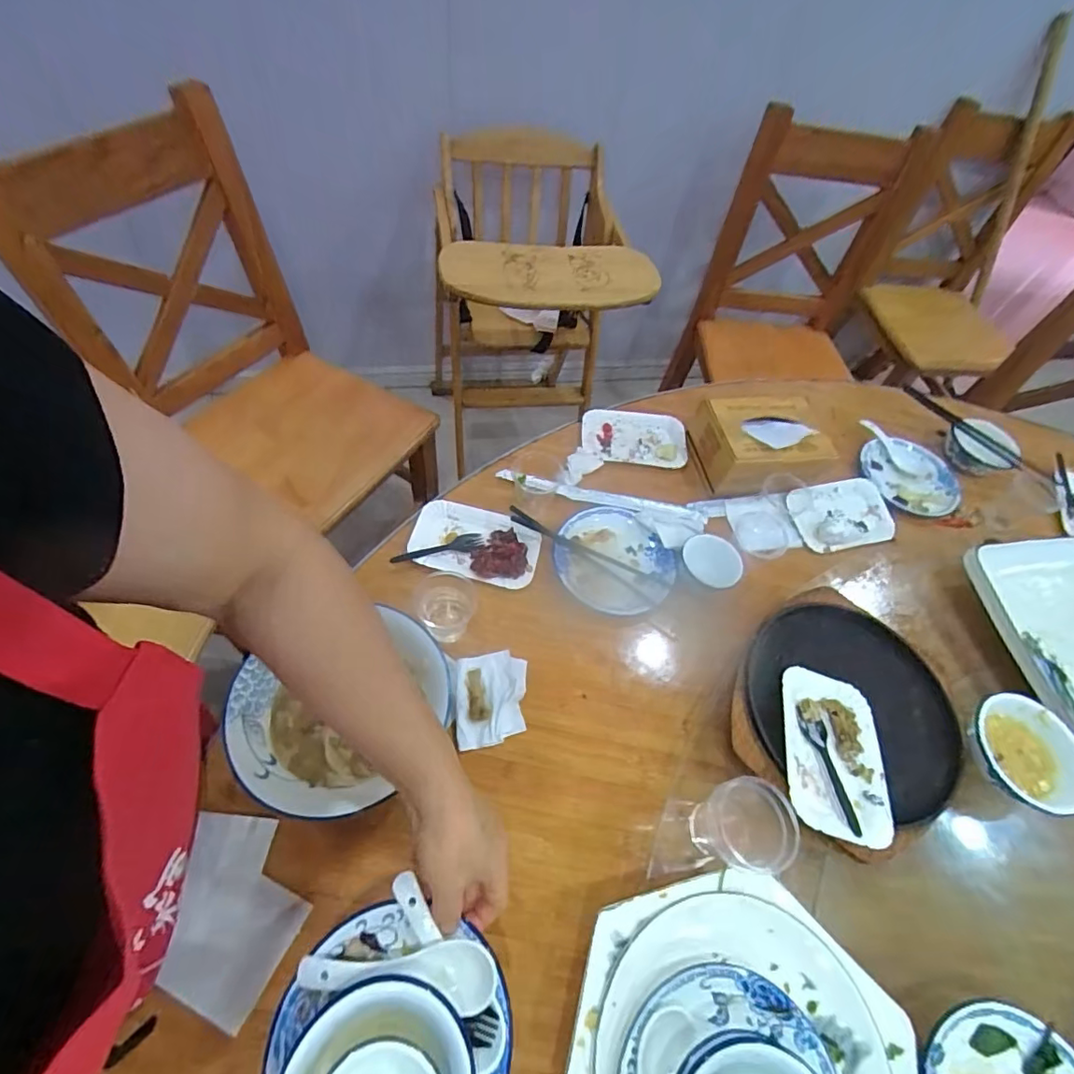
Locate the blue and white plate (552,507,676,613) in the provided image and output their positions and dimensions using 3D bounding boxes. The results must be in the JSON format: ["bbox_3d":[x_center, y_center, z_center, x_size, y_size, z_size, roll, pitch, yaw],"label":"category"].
[{"bbox_3d":[0.097,0.032,0.682,0.132,0.027,0.147,-36,66,-24],"label":"blue and white plate"}]

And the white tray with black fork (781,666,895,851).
[{"bbox_3d":[0.288,0.209,0.514,0.095,0.018,0.153,15,57,1],"label":"white tray with black fork"}]

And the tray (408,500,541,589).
[{"bbox_3d":[-0.078,0.010,0.680,0.158,0.025,0.099,12,57,4],"label":"tray"}]

